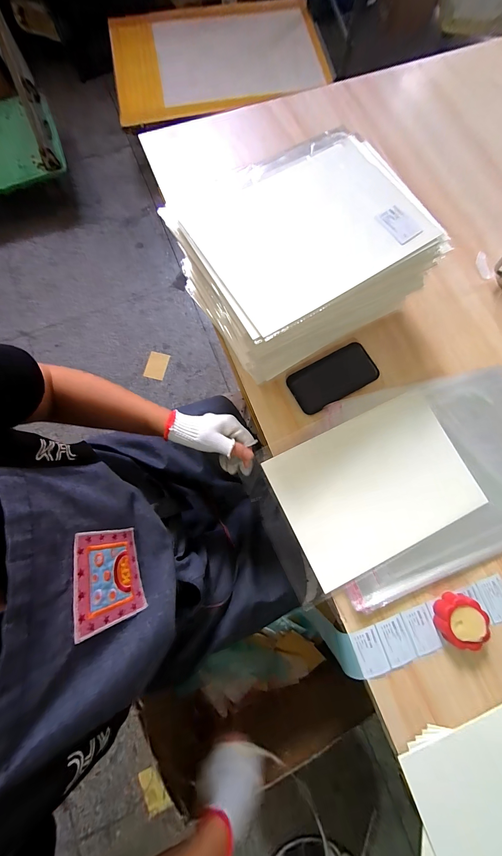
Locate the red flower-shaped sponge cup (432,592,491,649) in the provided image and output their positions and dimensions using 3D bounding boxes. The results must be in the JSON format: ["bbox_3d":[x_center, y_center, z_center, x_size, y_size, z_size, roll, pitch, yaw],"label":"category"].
[{"bbox_3d":[0.294,0.271,0.401,0.062,0.026,0.060,0,77,-1],"label":"red flower-shaped sponge cup"}]

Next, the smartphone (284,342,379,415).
[{"bbox_3d":[0.139,-0.086,0.484,0.147,0.004,0.078,-29,79,-7],"label":"smartphone"}]

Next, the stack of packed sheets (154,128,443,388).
[{"bbox_3d":[0.077,-0.263,0.453,0.317,0.141,0.256,-28,79,-7],"label":"stack of packed sheets"}]

